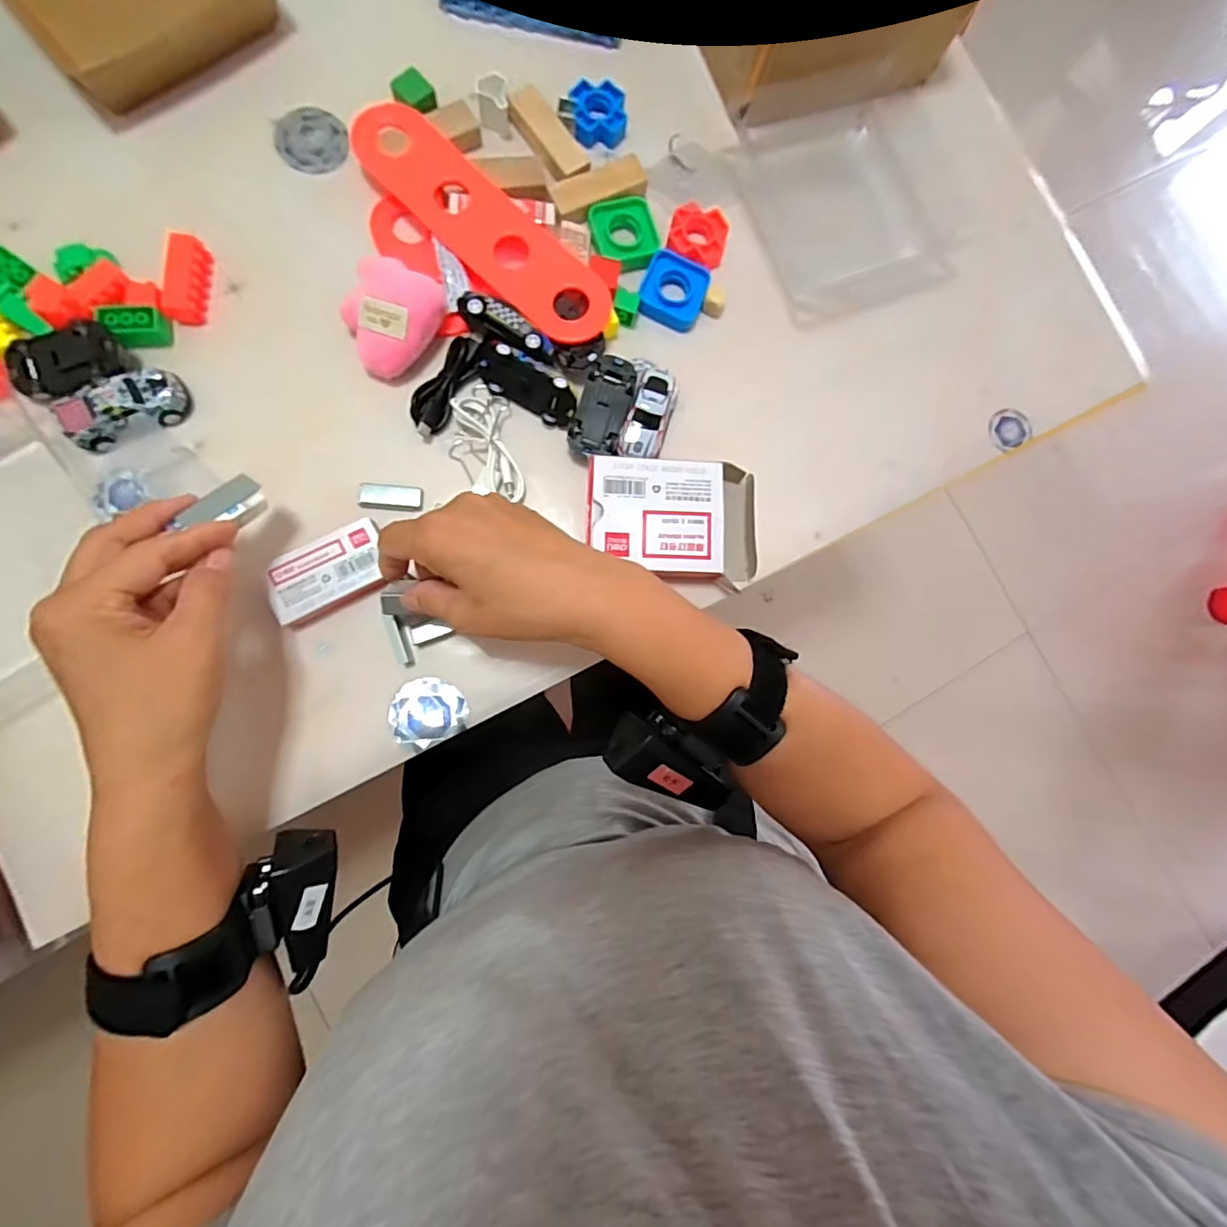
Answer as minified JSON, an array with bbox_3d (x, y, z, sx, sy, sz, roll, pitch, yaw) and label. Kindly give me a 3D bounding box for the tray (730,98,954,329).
[{"bbox_3d":[0.165,-0.293,0.389,0.130,0.014,0.145,-18,86,-8],"label":"tray"}]

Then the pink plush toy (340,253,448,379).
[{"bbox_3d":[-0.138,-0.179,0.327,0.054,0.027,0.062,28,82,-3],"label":"pink plush toy"}]

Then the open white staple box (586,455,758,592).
[{"bbox_3d":[0.039,-0.058,0.340,0.111,0.029,0.073,3,84,-6],"label":"open white staple box"}]

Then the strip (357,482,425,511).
[{"bbox_3d":[-0.135,-0.072,0.331,0.037,0.007,0.016,5,84,-6],"label":"strip"}]

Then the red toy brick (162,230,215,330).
[{"bbox_3d":[-0.255,-0.200,0.322,0.018,0.016,0.050,4,84,-6],"label":"red toy brick"}]

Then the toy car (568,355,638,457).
[{"bbox_3d":[-0.007,-0.129,0.344,0.030,0.018,0.066,16,82,-5],"label":"toy car"}]

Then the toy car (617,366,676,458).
[{"bbox_3d":[0.022,-0.126,0.348,0.026,0.022,0.060,16,82,-5],"label":"toy car"}]

